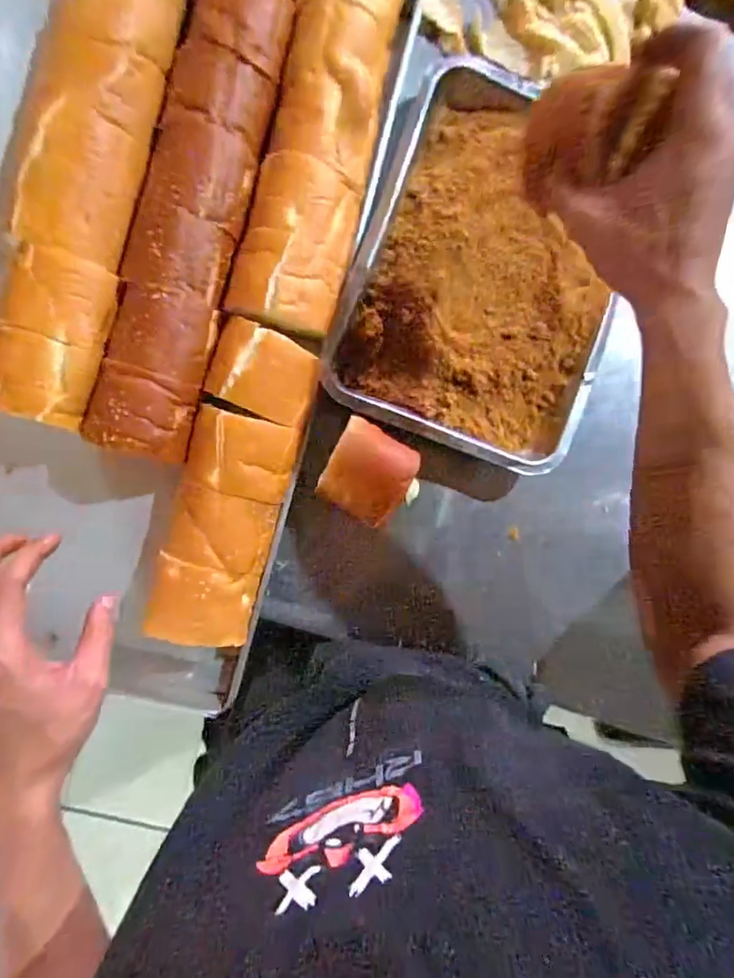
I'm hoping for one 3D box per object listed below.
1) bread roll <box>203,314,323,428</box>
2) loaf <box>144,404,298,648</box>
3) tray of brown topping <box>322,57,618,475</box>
[{"bbox_3d":[-0.093,-0.103,0.467,0.092,0.038,0.069,23,90,-7],"label":"bread roll"},{"bbox_3d":[-0.131,0.036,0.473,0.098,0.046,0.205,15,91,-7],"label":"loaf"},{"bbox_3d":[0.116,-0.206,0.520,0.244,0.035,0.322,19,90,-7],"label":"tray of brown topping"}]

